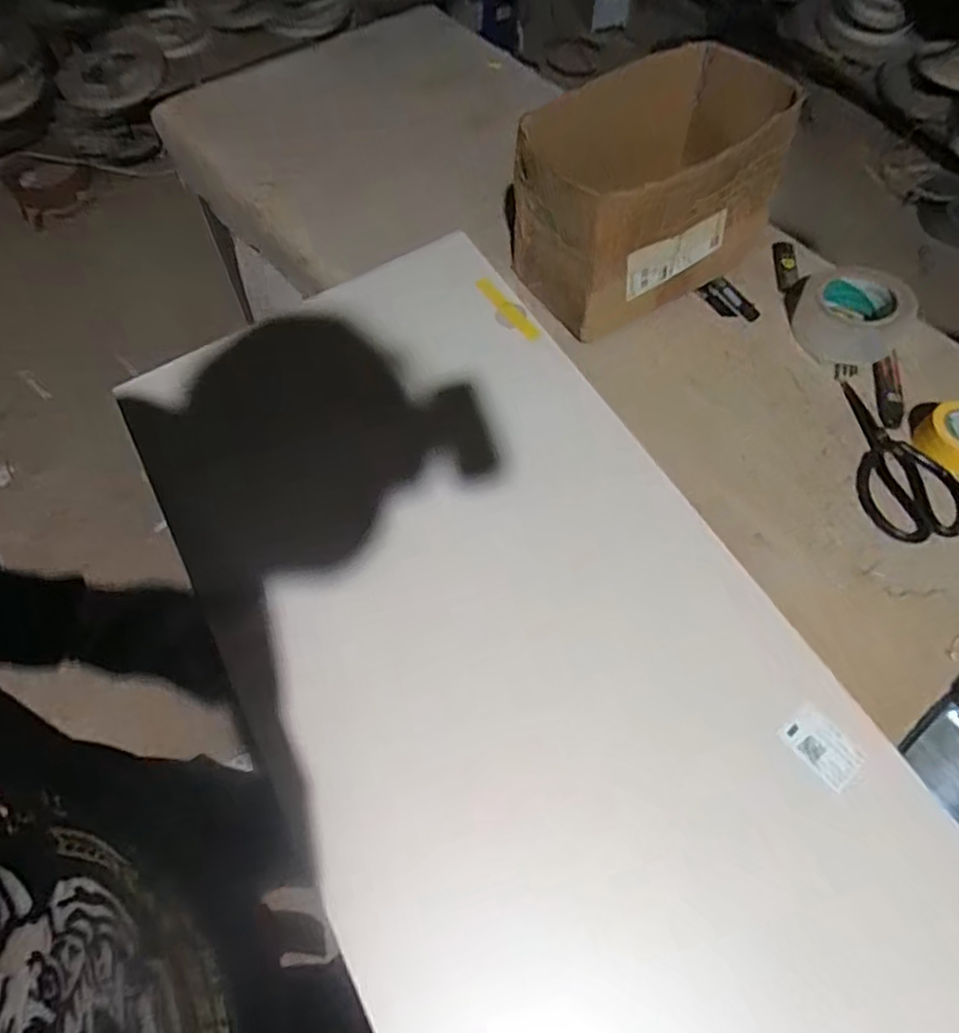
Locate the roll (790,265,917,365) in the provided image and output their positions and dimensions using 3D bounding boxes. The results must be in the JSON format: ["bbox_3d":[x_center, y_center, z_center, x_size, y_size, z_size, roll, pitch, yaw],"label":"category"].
[{"bbox_3d":[0.417,-0.225,0.700,0.112,0.045,0.110,0,64,0],"label":"roll"}]

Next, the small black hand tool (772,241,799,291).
[{"bbox_3d":[0.378,-0.310,0.767,0.025,0.005,0.089,8,65,4],"label":"small black hand tool"}]

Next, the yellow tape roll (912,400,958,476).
[{"bbox_3d":[0.482,-0.081,0.626,0.054,0.037,0.067,-33,69,-15],"label":"yellow tape roll"}]

